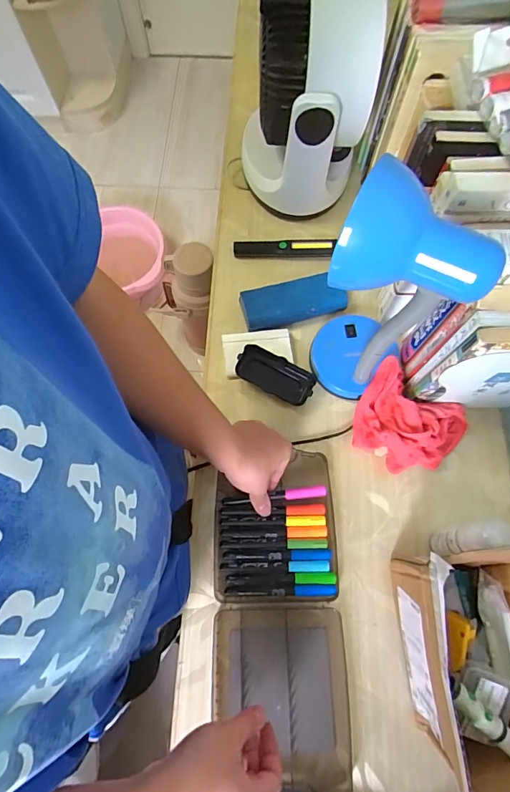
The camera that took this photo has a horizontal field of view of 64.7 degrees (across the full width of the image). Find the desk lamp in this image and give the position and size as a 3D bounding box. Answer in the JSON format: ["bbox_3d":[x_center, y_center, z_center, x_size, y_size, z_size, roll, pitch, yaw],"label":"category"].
[{"bbox_3d":[0.139,-0.098,0.451,0.125,0.295,0.108,18,72,6],"label":"desk lamp"}]

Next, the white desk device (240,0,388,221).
[{"bbox_3d":[0.074,-0.416,0.590,0.185,0.253,0.165,5,71,2],"label":"white desk device"}]

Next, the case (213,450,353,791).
[{"bbox_3d":[0.028,0.254,0.481,0.151,0.034,0.351,-4,73,-1],"label":"case"}]

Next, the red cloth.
[{"bbox_3d":[0.202,0.036,0.533,0.137,0.052,0.120,35,74,11],"label":"red cloth"}]

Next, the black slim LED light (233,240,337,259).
[{"bbox_3d":[0.046,-0.238,0.653,0.160,0.023,0.026,3,71,1],"label":"black slim LED light"}]

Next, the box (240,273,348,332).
[{"bbox_3d":[0.058,-0.142,0.610,0.154,0.029,0.060,-14,71,-5],"label":"box"}]

